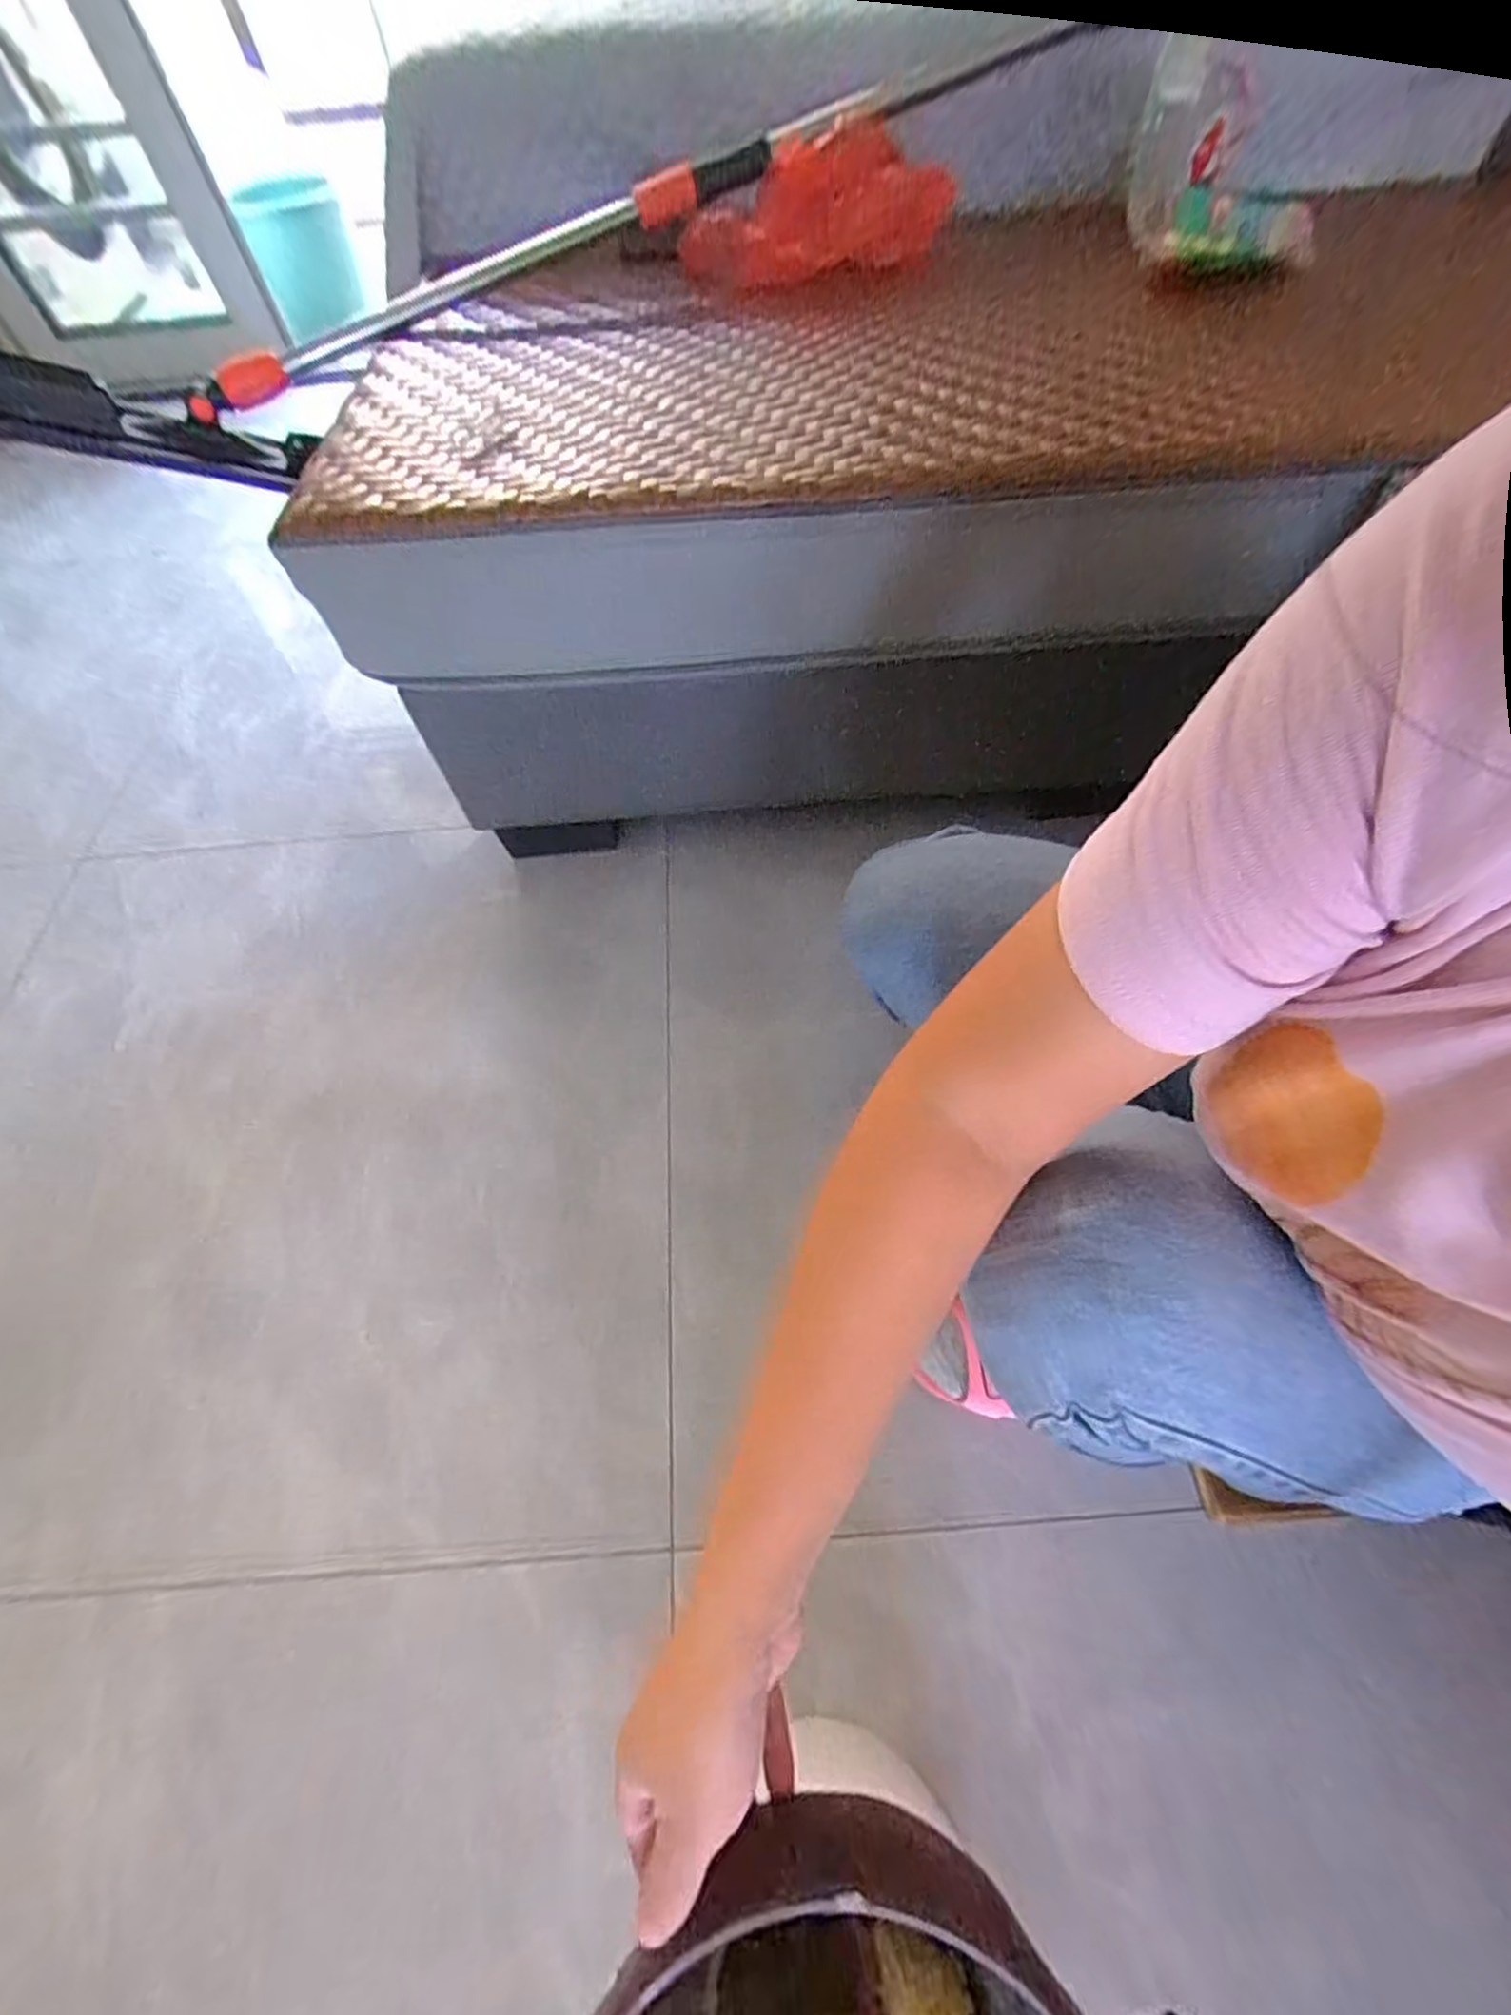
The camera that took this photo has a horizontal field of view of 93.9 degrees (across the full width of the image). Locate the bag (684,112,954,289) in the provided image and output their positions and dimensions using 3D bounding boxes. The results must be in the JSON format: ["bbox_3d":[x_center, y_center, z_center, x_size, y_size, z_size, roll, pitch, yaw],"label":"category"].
[{"bbox_3d":[0.078,-0.849,0.744,0.316,0.085,0.114,-16,60,-8],"label":"bag"}]

